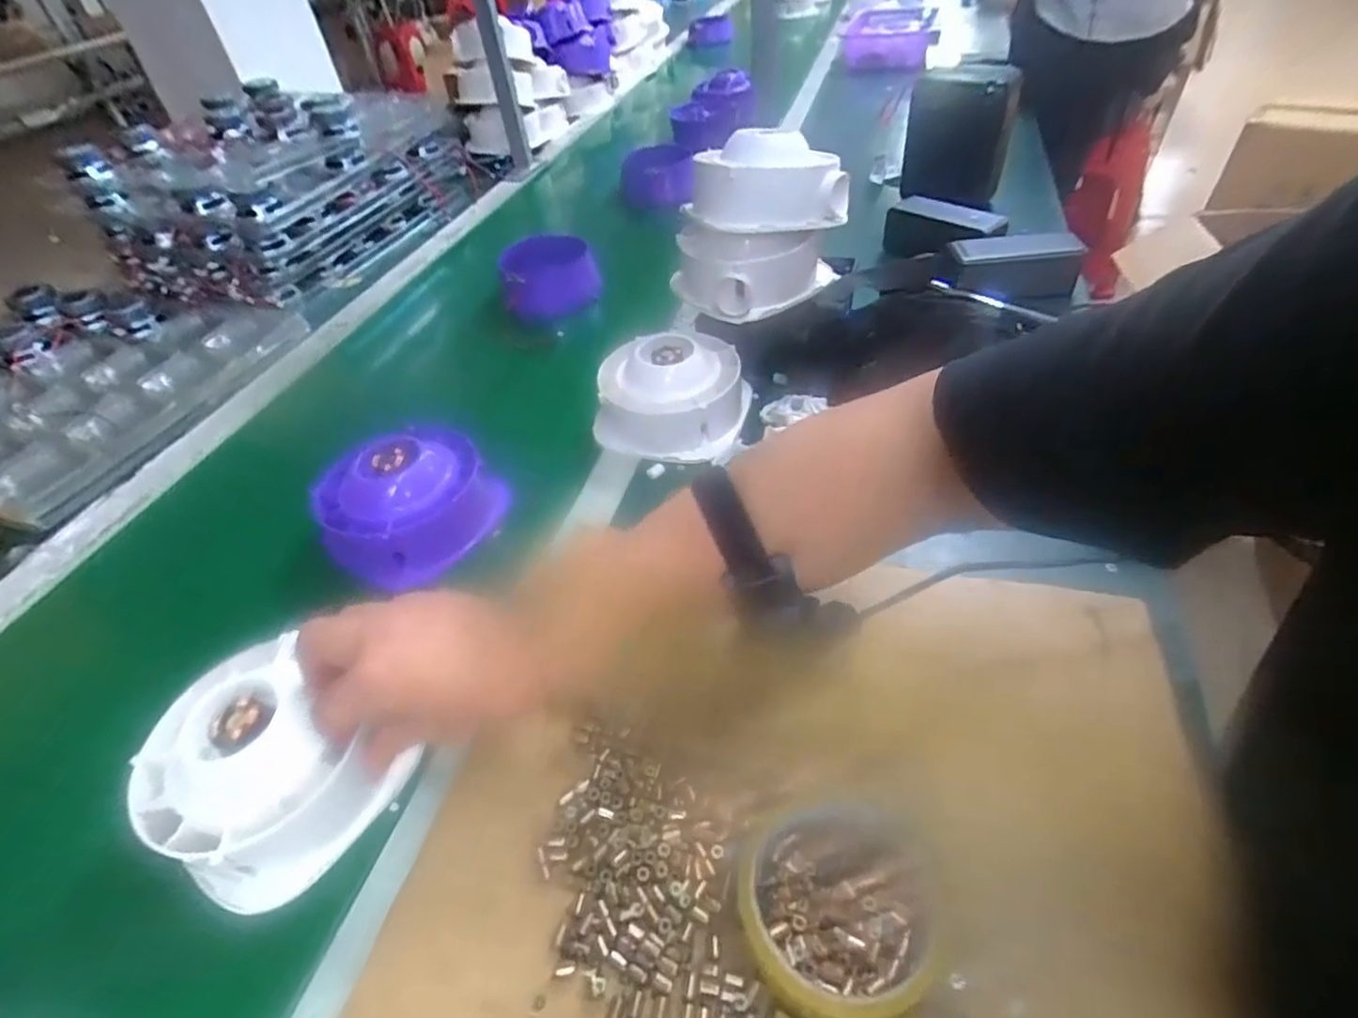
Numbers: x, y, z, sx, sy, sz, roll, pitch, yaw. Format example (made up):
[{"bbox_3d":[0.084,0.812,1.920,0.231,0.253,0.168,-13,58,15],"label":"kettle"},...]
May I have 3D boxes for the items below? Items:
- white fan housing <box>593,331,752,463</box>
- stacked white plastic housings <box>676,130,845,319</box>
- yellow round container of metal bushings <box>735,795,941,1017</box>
[{"bbox_3d":[-0.006,-0.112,0.578,0.134,0.069,0.132,3,47,8],"label":"white fan housing"},{"bbox_3d":[0.066,-0.257,0.570,0.119,0.126,0.127,-35,51,-25],"label":"stacked white plastic housings"},{"bbox_3d":[0.076,0.179,0.297,0.092,0.043,0.099,-3,46,3],"label":"yellow round container of metal bushings"}]

